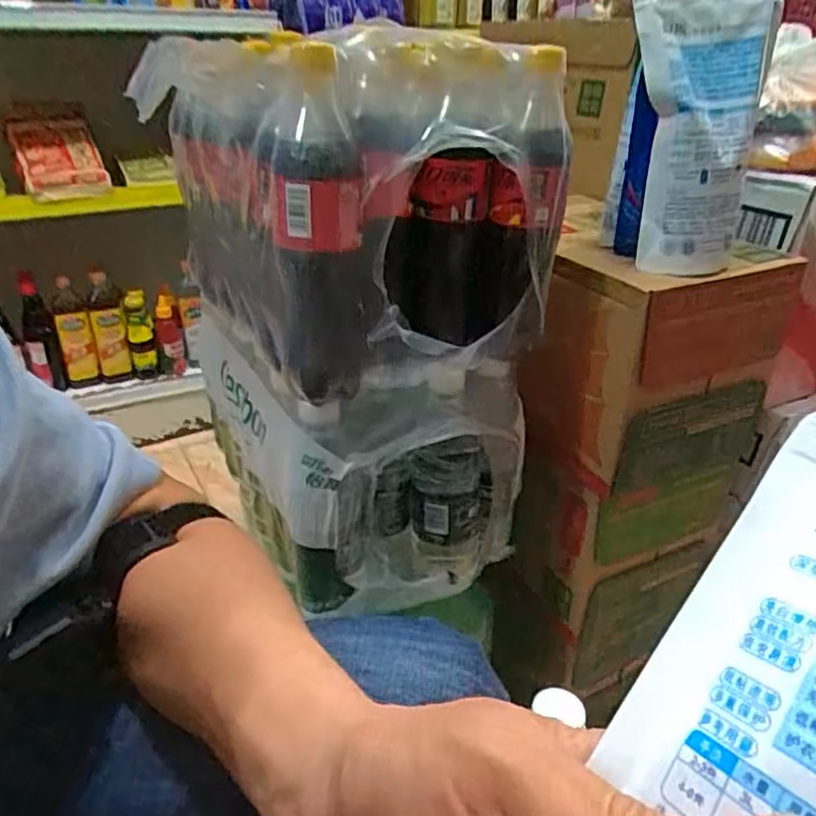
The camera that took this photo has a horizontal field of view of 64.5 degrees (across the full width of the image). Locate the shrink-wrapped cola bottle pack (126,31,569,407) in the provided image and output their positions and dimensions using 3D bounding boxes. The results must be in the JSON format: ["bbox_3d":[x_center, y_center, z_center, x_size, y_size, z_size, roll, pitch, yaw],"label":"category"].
[{"bbox_3d":[-0.065,-0.184,0.572,0.213,0.237,0.334,-22,36,-33],"label":"shrink-wrapped cola bottle pack"}]

